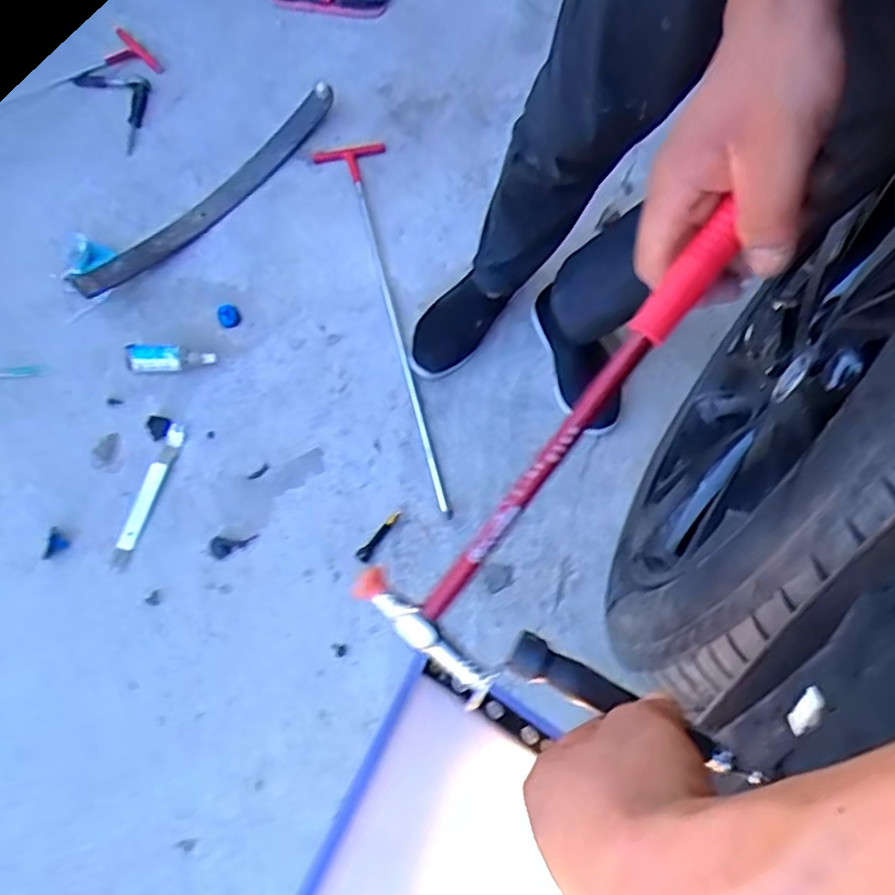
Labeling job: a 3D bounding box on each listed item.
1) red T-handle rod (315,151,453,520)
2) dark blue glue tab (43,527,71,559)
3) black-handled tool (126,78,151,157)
[{"bbox_3d":[-0.085,-0.236,1.099,0.117,0.023,0.778,-15,72,-7],"label":"red T-handle rod"},{"bbox_3d":[-0.562,0.139,0.923,0.038,0.011,0.032,-42,77,-15],"label":"dark blue glue tab"},{"bbox_3d":[-0.600,-0.647,1.257,0.020,0.035,0.225,1,71,-2],"label":"black-handled tool"}]

